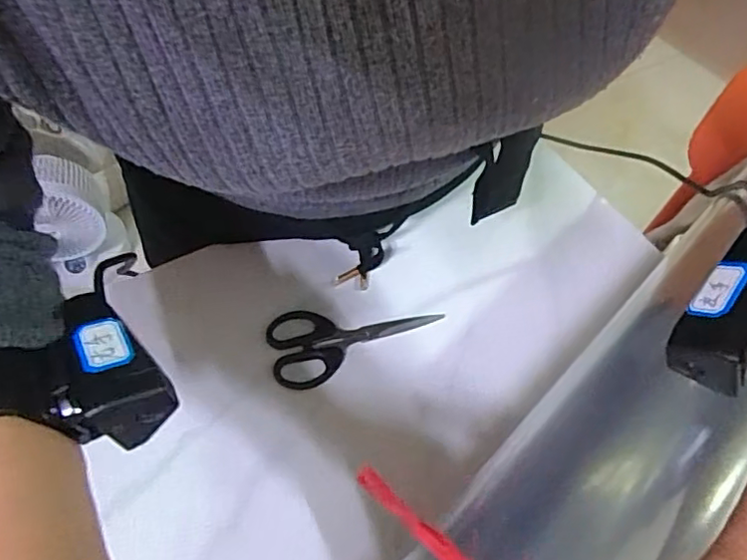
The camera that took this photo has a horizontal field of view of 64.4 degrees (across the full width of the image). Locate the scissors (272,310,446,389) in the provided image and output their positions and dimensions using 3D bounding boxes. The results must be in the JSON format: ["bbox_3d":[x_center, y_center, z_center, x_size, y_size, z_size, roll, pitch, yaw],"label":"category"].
[{"bbox_3d":[-0.013,0.043,0.454,0.130,0.011,0.060,-12,55,-8],"label":"scissors"}]

